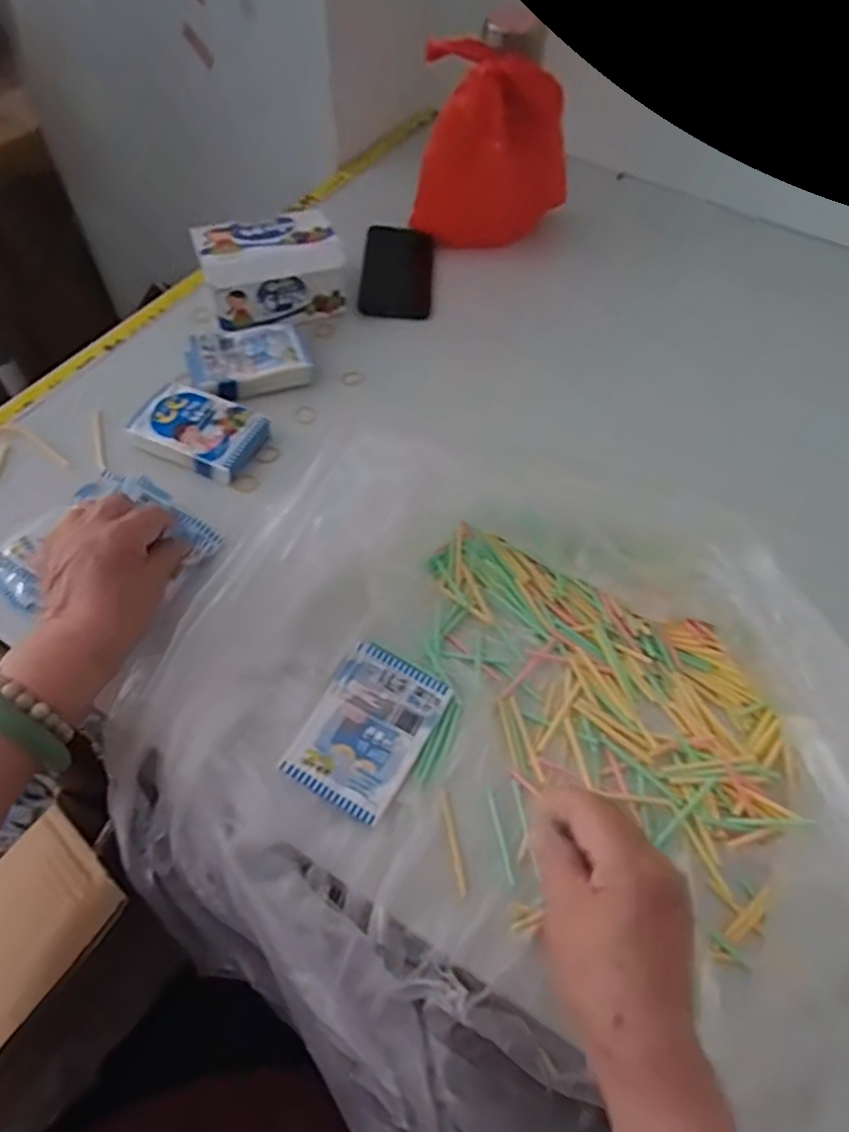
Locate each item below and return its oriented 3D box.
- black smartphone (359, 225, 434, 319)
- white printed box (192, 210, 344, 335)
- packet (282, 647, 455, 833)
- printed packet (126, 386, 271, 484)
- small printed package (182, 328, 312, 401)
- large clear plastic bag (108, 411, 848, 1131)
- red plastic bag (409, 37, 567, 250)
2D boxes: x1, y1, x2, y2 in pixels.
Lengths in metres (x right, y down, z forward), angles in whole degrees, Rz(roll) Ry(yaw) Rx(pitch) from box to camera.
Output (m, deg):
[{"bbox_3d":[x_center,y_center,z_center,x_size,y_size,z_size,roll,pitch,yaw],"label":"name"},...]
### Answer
[{"bbox_3d":[-0.029,-0.333,0.731,0.078,0.012,0.152,3,58,-1],"label":"black smartphone"},{"bbox_3d":[-0.153,-0.297,0.649,0.131,0.073,0.090,-20,61,-14],"label":"white printed box"},{"bbox_3d":[-0.038,0.107,0.432,0.075,0.007,0.104,27,60,14],"label":"packet"},{"bbox_3d":[-0.196,-0.117,0.565,0.102,0.022,0.075,26,60,13],"label":"printed packet"},{"bbox_3d":[-0.168,-0.198,0.617,0.108,0.025,0.071,-17,60,-13],"label":"small printed package"},{"bbox_3d":[0.065,0.122,0.401,0.479,0.093,0.394,29,61,15],"label":"large clear plastic bag"},{"bbox_3d":[0.076,-0.443,0.698,0.164,0.173,0.093,9,58,3],"label":"red plastic bag"}]

